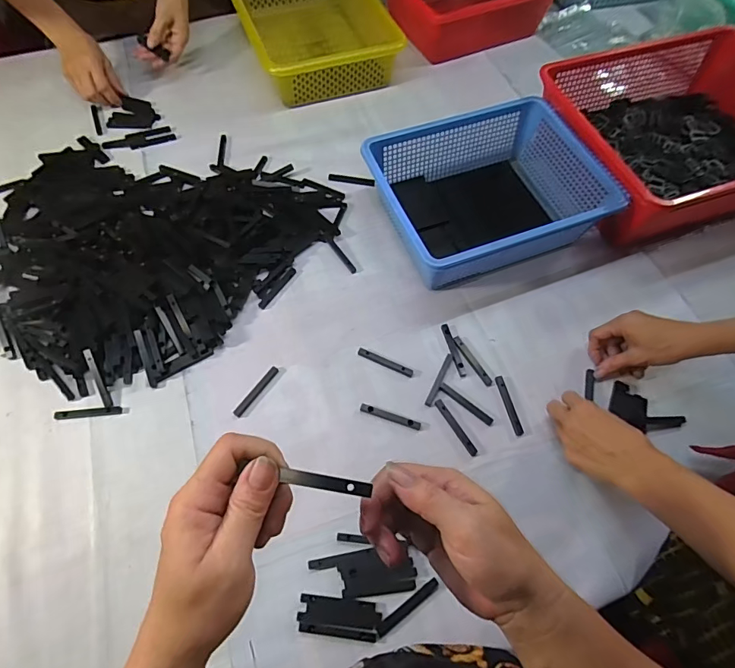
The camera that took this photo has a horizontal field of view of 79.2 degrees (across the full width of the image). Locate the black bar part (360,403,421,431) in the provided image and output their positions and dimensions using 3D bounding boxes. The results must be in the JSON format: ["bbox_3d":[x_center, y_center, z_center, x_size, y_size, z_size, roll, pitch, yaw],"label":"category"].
[{"bbox_3d":[0.028,0.099,0.536,0.075,0.006,0.010,17,63,9],"label":"black bar part"}]

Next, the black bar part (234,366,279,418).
[{"bbox_3d":[-0.138,0.071,0.554,0.011,0.005,0.075,30,66,15],"label":"black bar part"}]

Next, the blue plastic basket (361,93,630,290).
[{"bbox_3d":[0.169,-0.197,0.640,0.294,0.103,0.238,-19,63,-10],"label":"blue plastic basket"}]

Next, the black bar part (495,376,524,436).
[{"bbox_3d":[0.175,0.088,0.547,0.011,0.009,0.073,-13,63,-7],"label":"black bar part"}]

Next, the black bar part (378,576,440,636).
[{"bbox_3d":[0.041,0.272,0.444,0.075,0.004,0.010,-33,66,-16],"label":"black bar part"}]

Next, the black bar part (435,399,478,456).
[{"bbox_3d":[0.106,0.112,0.532,0.011,0.006,0.075,-29,65,-14],"label":"black bar part"}]

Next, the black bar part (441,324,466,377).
[{"bbox_3d":[0.112,0.020,0.580,0.010,0.004,0.075,-13,63,-7],"label":"black bar part"}]

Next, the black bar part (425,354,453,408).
[{"bbox_3d":[0.090,0.057,0.559,0.009,0.004,0.077,23,64,12],"label":"black bar part"}]

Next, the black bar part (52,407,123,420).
[{"bbox_3d":[-0.338,0.095,0.537,0.075,0.006,0.012,-6,62,-3],"label":"black bar part"}]

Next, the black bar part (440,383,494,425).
[{"bbox_3d":[0.122,0.086,0.545,0.074,0.004,0.011,37,68,18],"label":"black bar part"}]

